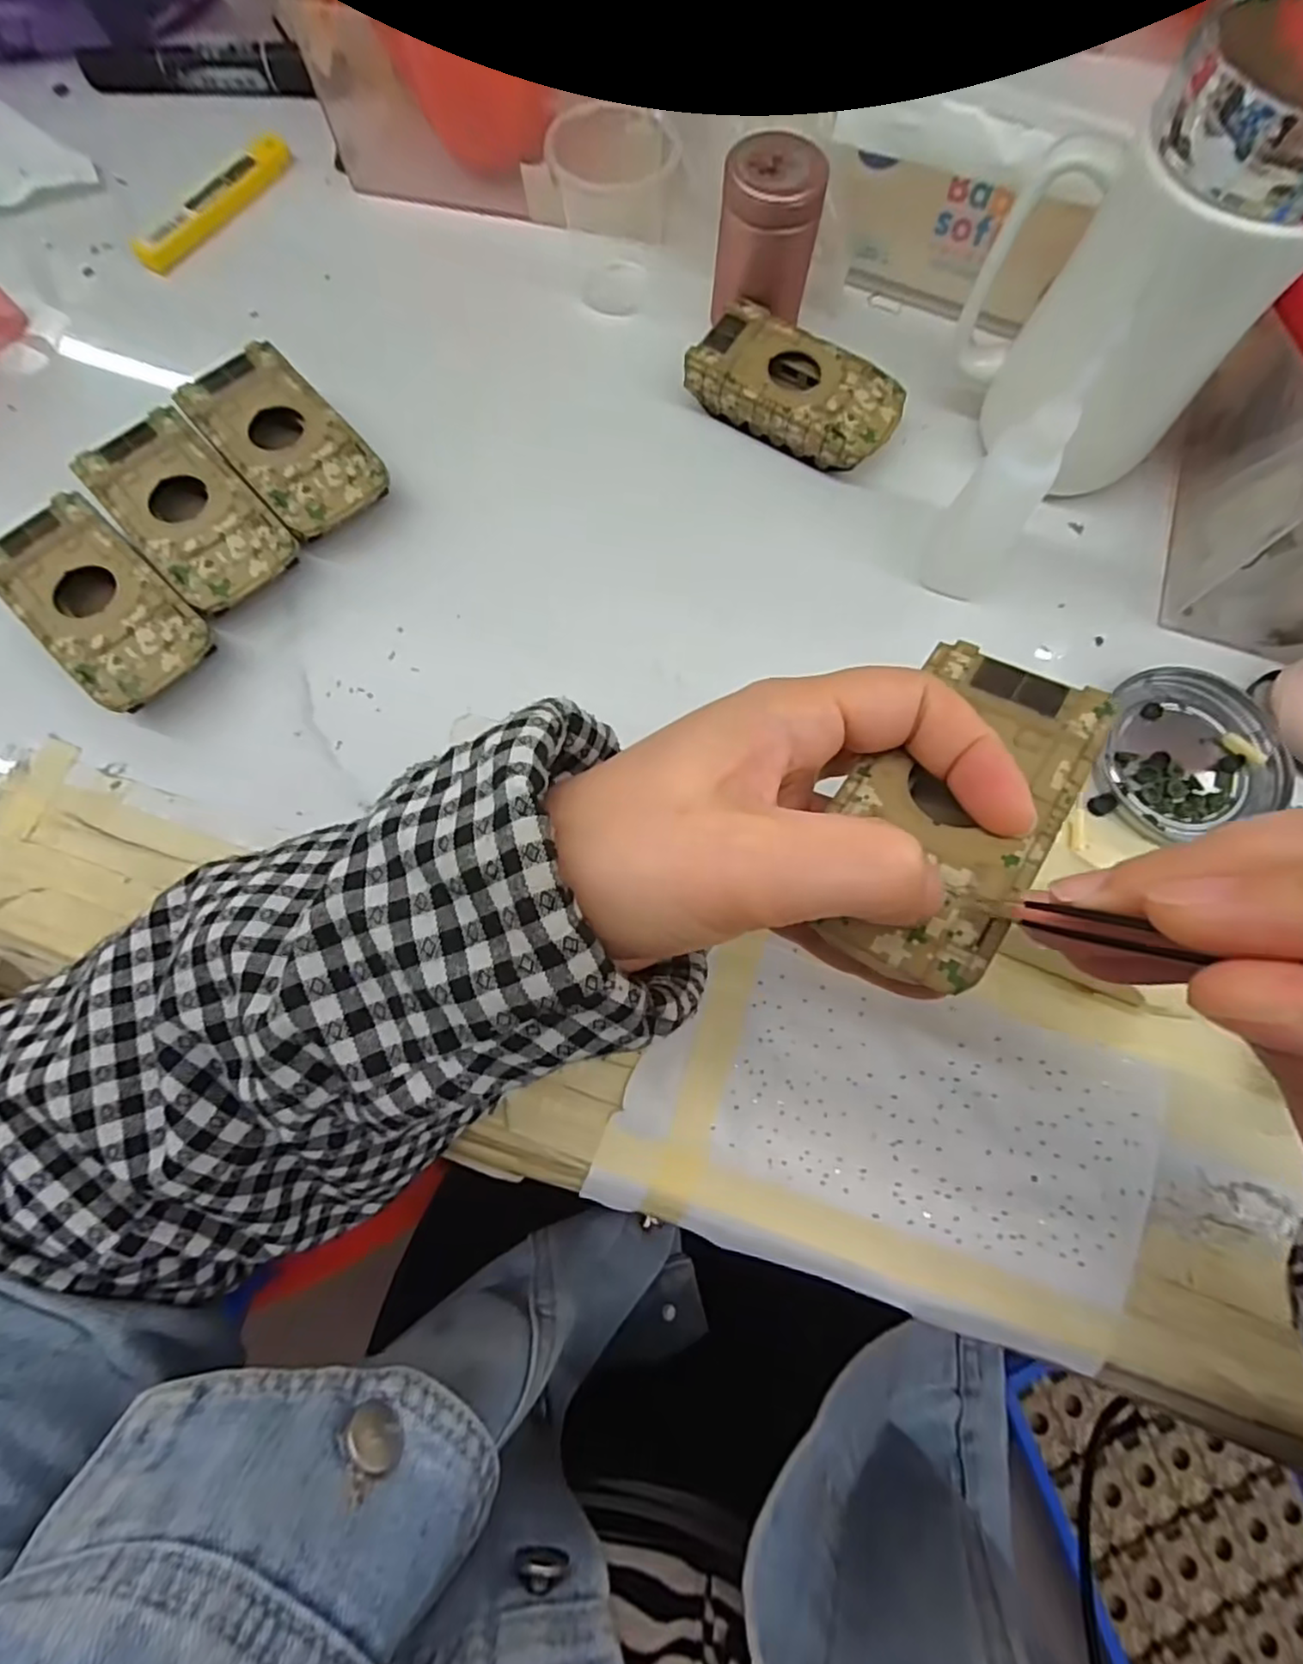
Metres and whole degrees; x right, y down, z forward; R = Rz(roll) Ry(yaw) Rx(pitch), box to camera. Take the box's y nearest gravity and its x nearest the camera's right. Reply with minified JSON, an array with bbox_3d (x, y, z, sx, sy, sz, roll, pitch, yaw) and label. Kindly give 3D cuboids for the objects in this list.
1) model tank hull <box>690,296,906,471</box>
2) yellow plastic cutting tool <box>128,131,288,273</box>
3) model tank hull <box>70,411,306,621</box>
[{"bbox_3d":[0.068,-0.207,0.313,0.095,0.024,0.050,28,76,6],"label":"model tank hull"},{"bbox_3d":[-0.228,-0.333,0.349,0.019,0.010,0.105,33,77,7],"label":"yellow plastic cutting tool"},{"bbox_3d":[-0.196,-0.134,0.285,0.049,0.024,0.093,-41,80,-11],"label":"model tank hull"}]

